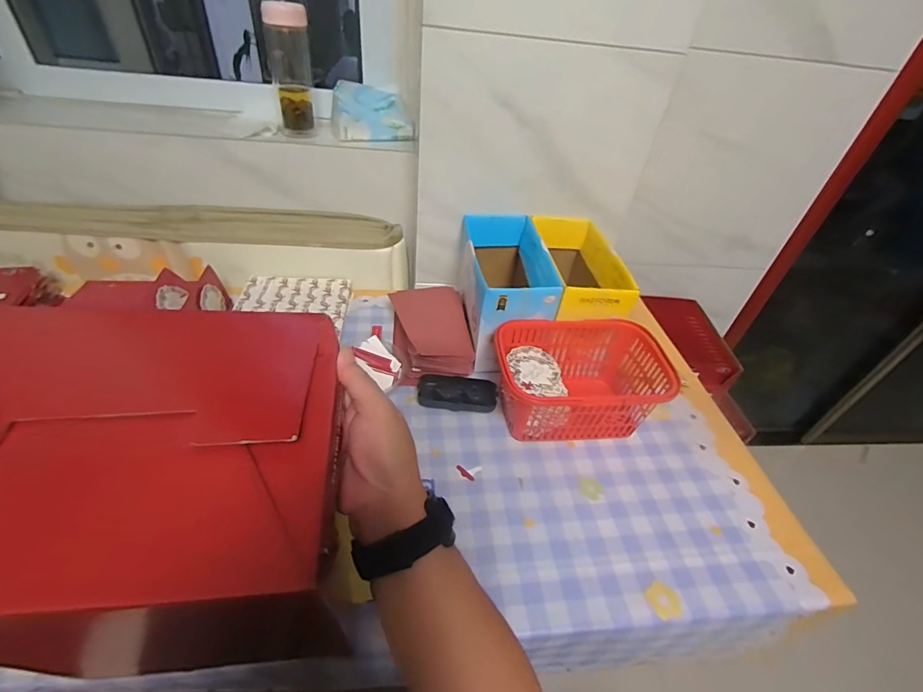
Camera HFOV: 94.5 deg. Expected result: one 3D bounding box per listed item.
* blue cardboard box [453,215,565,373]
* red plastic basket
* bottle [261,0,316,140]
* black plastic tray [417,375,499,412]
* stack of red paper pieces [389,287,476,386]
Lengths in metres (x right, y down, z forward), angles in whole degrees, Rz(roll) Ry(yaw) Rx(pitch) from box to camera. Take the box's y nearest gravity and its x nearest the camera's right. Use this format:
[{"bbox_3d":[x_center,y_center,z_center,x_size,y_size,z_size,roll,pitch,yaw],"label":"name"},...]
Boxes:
[{"bbox_3d":[0.065,-0.101,0.703,0.122,0.139,0.243,-3,43,-11],"label":"blue cardboard box"},{"bbox_3d":[0.156,0.049,0.597,0.219,0.111,0.149,5,42,-3],"label":"red plastic basket"},{"bbox_3d":[-0.280,-0.450,0.705,0.063,0.189,0.054,-10,44,-18],"label":"bottle"},{"bbox_3d":[-0.005,0.067,0.621,0.112,0.020,0.053,8,42,1],"label":"black plastic tray"},{"bbox_3d":[-0.049,-0.025,0.698,0.120,0.051,0.192,-4,43,-13],"label":"stack of red paper pieces"}]

